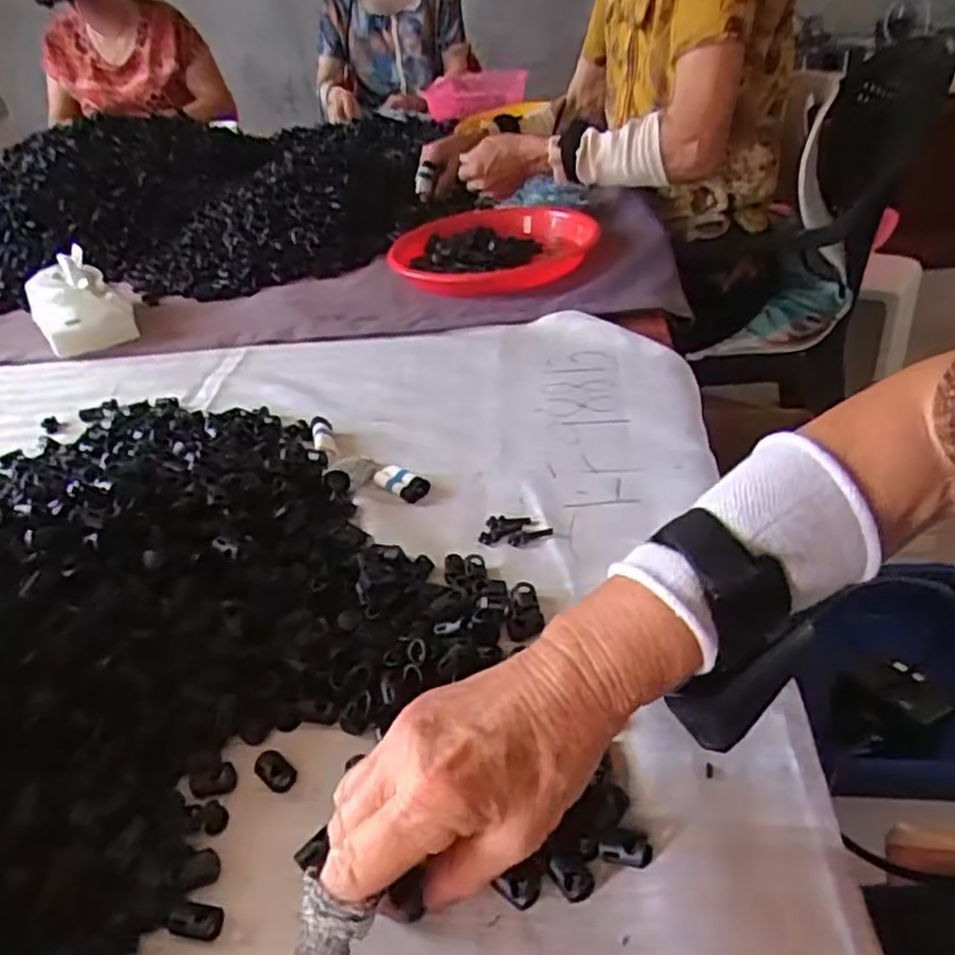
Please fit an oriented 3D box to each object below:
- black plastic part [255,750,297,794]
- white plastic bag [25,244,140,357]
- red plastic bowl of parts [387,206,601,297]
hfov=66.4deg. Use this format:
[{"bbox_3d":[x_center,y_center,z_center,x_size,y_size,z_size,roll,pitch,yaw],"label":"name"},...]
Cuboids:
[{"bbox_3d":[-0.097,0.142,0.353,0.019,0.009,0.014,19,43,34],"label":"black plastic part"},{"bbox_3d":[-0.447,-0.197,0.819,0.096,0.074,0.133,-27,40,-25],"label":"white plastic bag"},{"bbox_3d":[0.017,-0.250,0.808,0.227,0.043,0.169,-8,34,2],"label":"red plastic bowl of parts"}]

